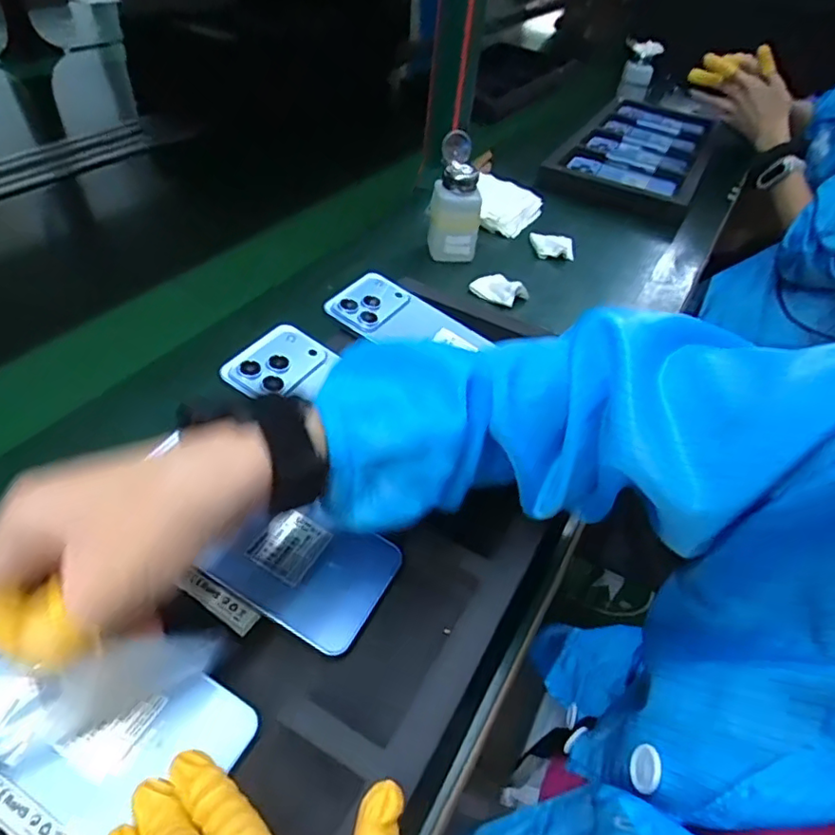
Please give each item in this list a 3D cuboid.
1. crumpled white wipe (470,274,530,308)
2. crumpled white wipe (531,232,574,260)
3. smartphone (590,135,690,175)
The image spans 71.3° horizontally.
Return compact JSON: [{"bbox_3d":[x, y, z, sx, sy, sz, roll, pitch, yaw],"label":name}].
[{"bbox_3d":[0.093,-0.145,0.653,0.055,0.020,0.040,35,49,27],"label":"crumpled white wipe"},{"bbox_3d":[0.178,-0.220,0.750,0.054,0.015,0.054,-1,43,-10],"label":"crumpled white wipe"},{"bbox_3d":[0.365,-0.433,0.965,0.165,0.015,0.079,30,46,22],"label":"smartphone"}]

